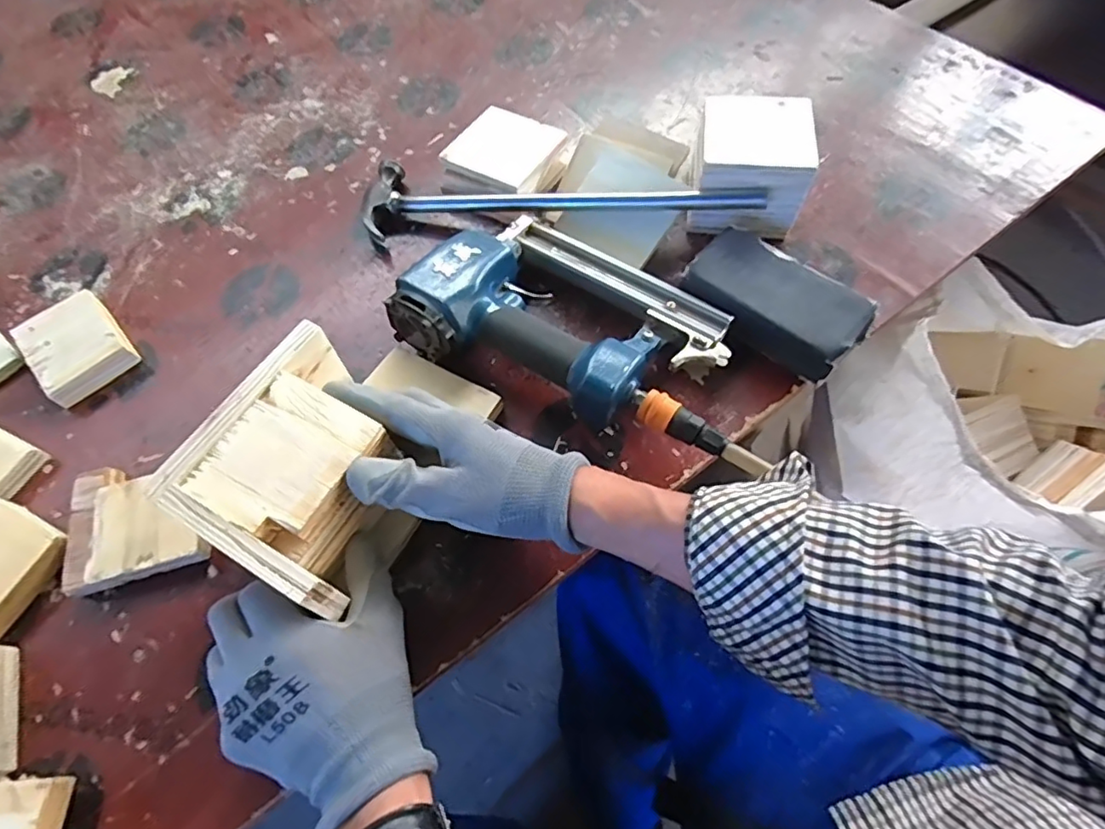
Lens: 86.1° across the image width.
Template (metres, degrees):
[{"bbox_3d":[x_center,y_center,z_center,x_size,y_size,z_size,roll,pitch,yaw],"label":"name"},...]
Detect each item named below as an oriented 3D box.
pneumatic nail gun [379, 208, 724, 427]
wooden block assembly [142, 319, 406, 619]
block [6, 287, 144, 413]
[{"bbox_3d":[0.011,-0.072,0.463,0.221,0.065,0.174,37,71,20],"label":"pneumatic nail gun"},{"bbox_3d":[-0.148,0.029,0.375,0.120,0.059,0.139,24,67,15],"label":"wooden block assembly"},{"bbox_3d":[-0.406,-0.058,0.505,0.070,0.023,0.094,-42,68,-17],"label":"block"}]

